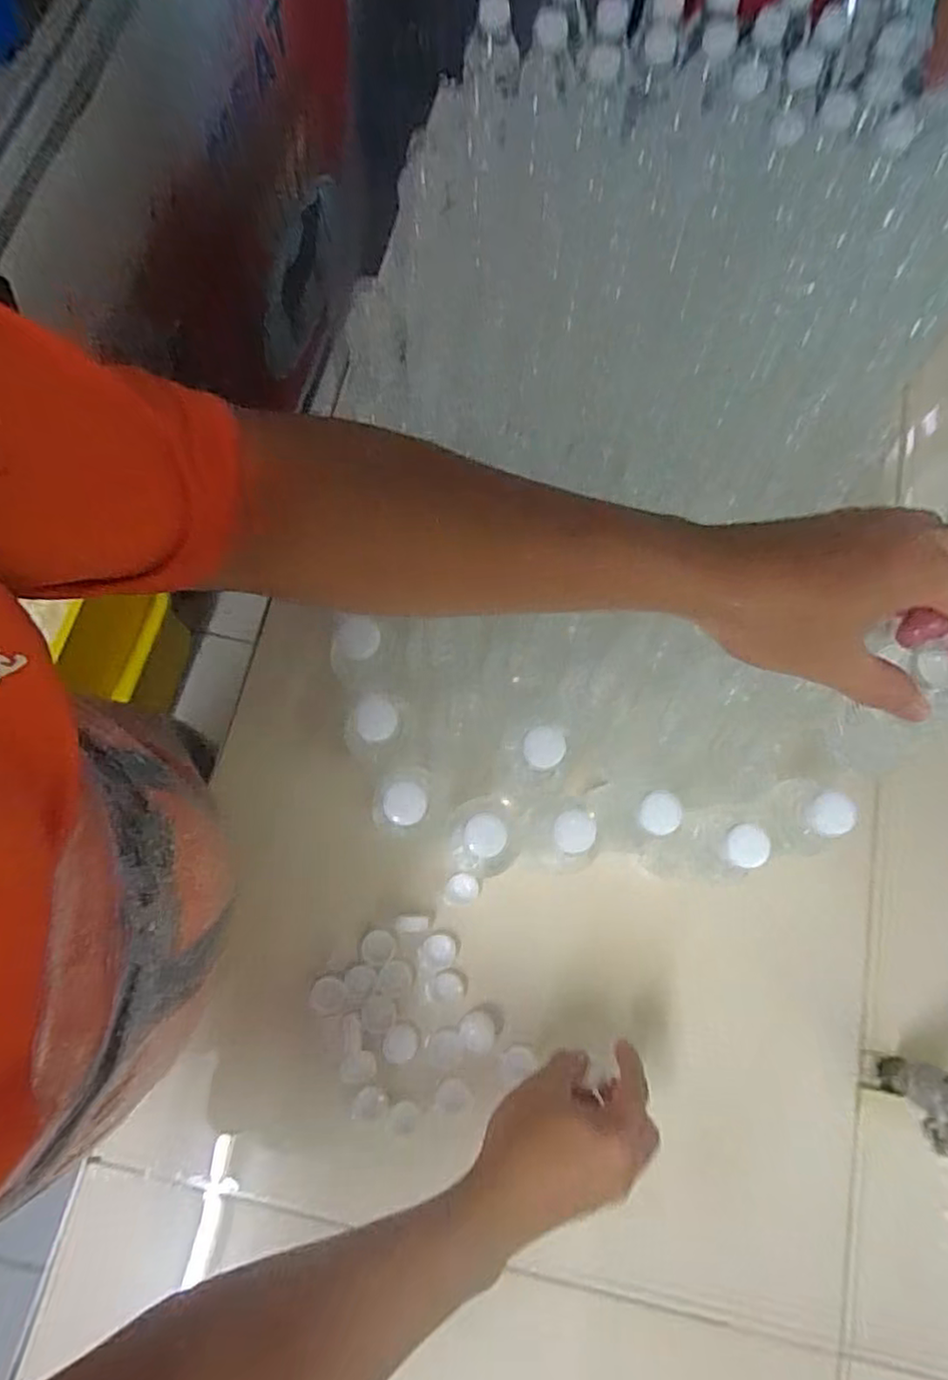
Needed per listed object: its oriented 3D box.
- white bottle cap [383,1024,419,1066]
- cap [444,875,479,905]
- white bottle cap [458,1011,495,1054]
[{"bbox_3d":[-0.061,0.292,0.525,0.027,0.007,0.028,0,76,-1],"label":"white bottle cap"},{"bbox_3d":[-0.010,0.174,0.553,0.029,0.013,0.027,0,76,-1],"label":"cap"},{"bbox_3d":[0.002,0.284,0.528,0.029,0.011,0.029,0,76,-1],"label":"white bottle cap"}]

